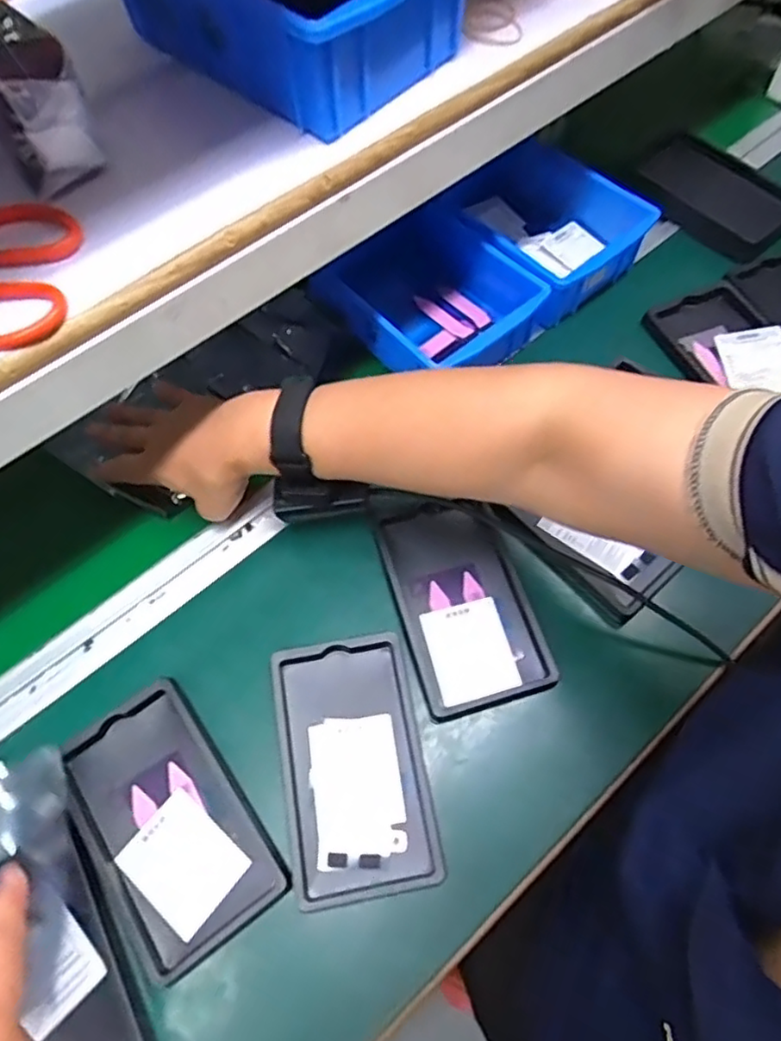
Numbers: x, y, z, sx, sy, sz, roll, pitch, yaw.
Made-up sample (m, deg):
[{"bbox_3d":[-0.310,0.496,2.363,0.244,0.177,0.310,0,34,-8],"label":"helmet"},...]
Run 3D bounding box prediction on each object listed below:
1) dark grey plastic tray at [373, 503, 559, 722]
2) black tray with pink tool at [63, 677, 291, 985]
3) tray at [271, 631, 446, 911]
[{"bbox_3d":[0.052,0.059,0.477,0.094,0.014,0.156,-16,63,-6],"label":"dark grey plastic tray"},{"bbox_3d":[-0.141,0.192,0.416,0.091,0.020,0.157,-32,66,-13],"label":"black tray with pink tool"},{"bbox_3d":[-0.025,0.160,0.429,0.093,0.019,0.159,-10,63,-3],"label":"tray"}]

